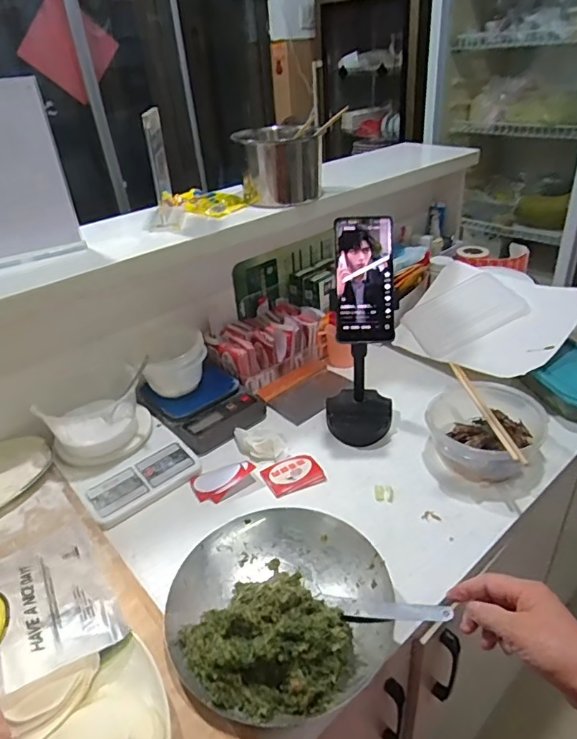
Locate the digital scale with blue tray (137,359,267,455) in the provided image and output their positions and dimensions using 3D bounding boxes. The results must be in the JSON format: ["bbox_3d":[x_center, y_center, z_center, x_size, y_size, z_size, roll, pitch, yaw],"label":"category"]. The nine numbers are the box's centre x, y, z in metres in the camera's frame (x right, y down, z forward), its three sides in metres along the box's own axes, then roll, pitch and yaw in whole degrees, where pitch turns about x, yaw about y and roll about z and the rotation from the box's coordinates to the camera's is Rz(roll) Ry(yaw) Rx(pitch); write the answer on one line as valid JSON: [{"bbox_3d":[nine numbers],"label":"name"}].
[{"bbox_3d":[-0.138,0.055,0.821,0.146,0.039,0.171,-30,41,-33],"label":"digital scale with blue tray"}]

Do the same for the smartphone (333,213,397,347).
[{"bbox_3d":[0.098,-0.116,0.645,0.075,0.163,0.012,-2,-3,4],"label":"smartphone"}]

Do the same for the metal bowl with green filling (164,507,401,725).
[{"bbox_3d":[-0.009,0.228,0.507,0.215,0.061,0.214,-3,34,2],"label":"metal bowl with green filling"}]

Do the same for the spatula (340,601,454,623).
[{"bbox_3d":[0.103,0.230,0.480,0.106,0.010,0.018,-16,26,30],"label":"spatula"}]

